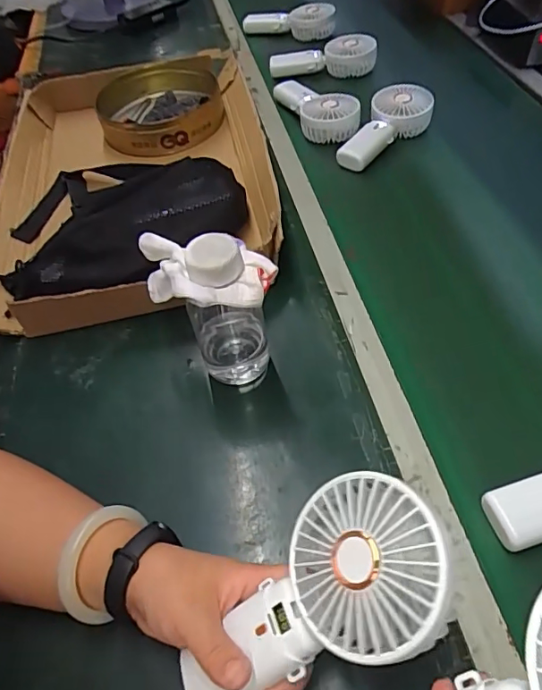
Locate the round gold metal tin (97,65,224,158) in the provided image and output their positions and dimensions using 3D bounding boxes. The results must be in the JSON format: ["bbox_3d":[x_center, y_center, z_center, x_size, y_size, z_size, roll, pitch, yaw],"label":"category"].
[{"bbox_3d":[-0.174,-0.369,0.781,0.189,0.052,0.181,-5,51,-1],"label":"round gold metal tin"}]

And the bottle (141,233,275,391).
[{"bbox_3d":[-0.051,-0.036,0.449,0.074,0.153,0.122,-37,57,-21],"label":"bottle"}]

